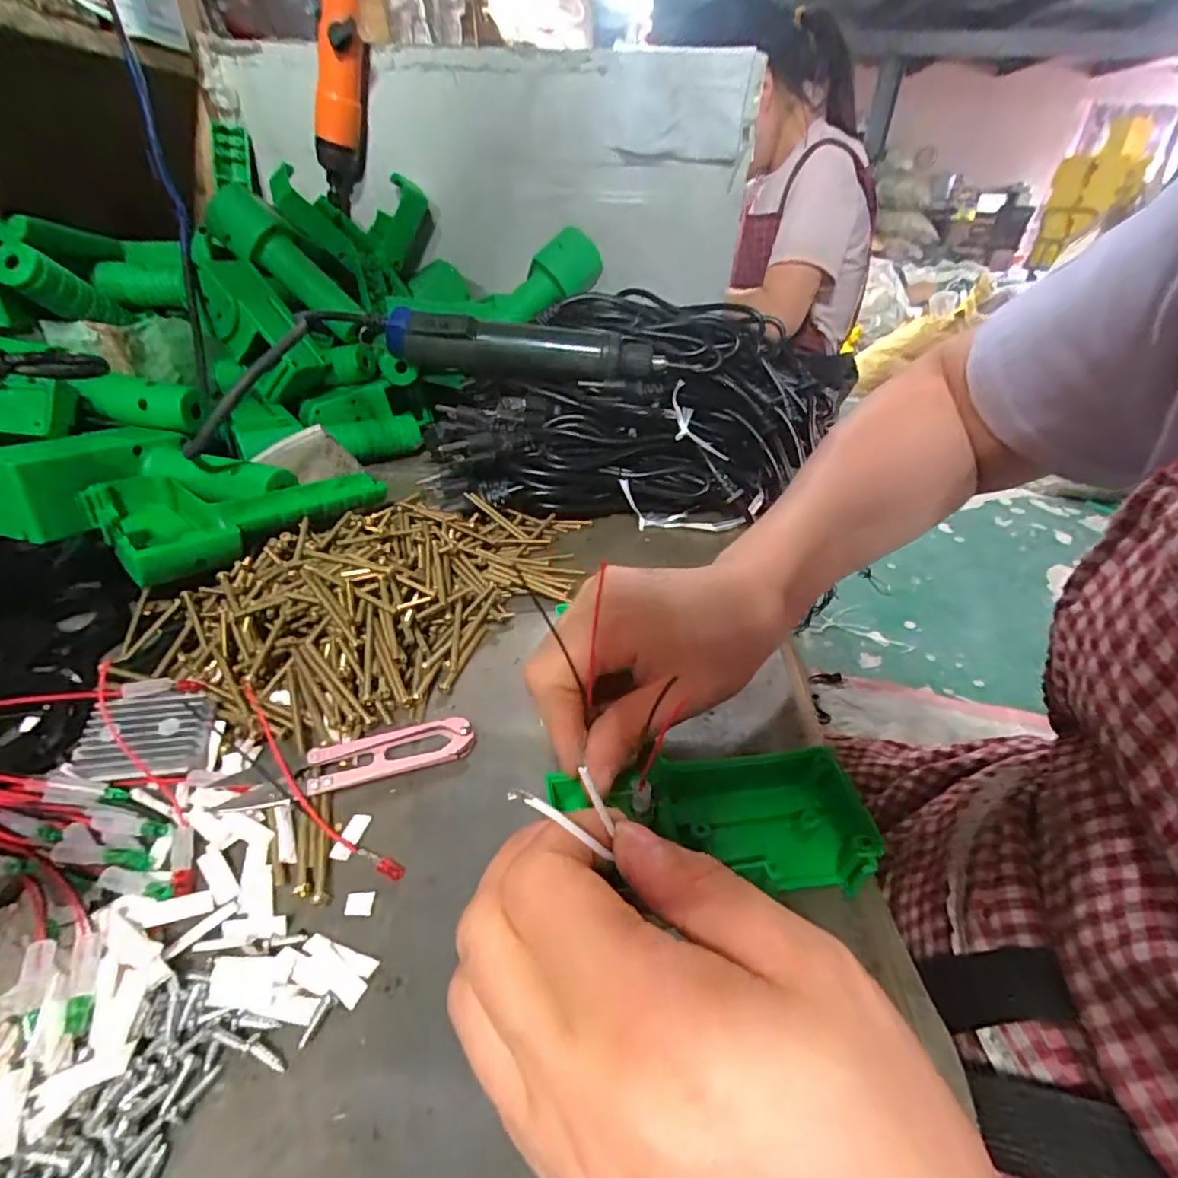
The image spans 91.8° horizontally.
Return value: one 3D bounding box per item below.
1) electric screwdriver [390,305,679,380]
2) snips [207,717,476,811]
[{"bbox_3d":[-0.050,-0.203,0.490,0.244,0.052,0.043,2,35,0],"label":"electric screwdriver"},{"bbox_3d":[-0.101,0.075,0.245,0.101,0.007,0.021,-10,37,-16],"label":"snips"}]

